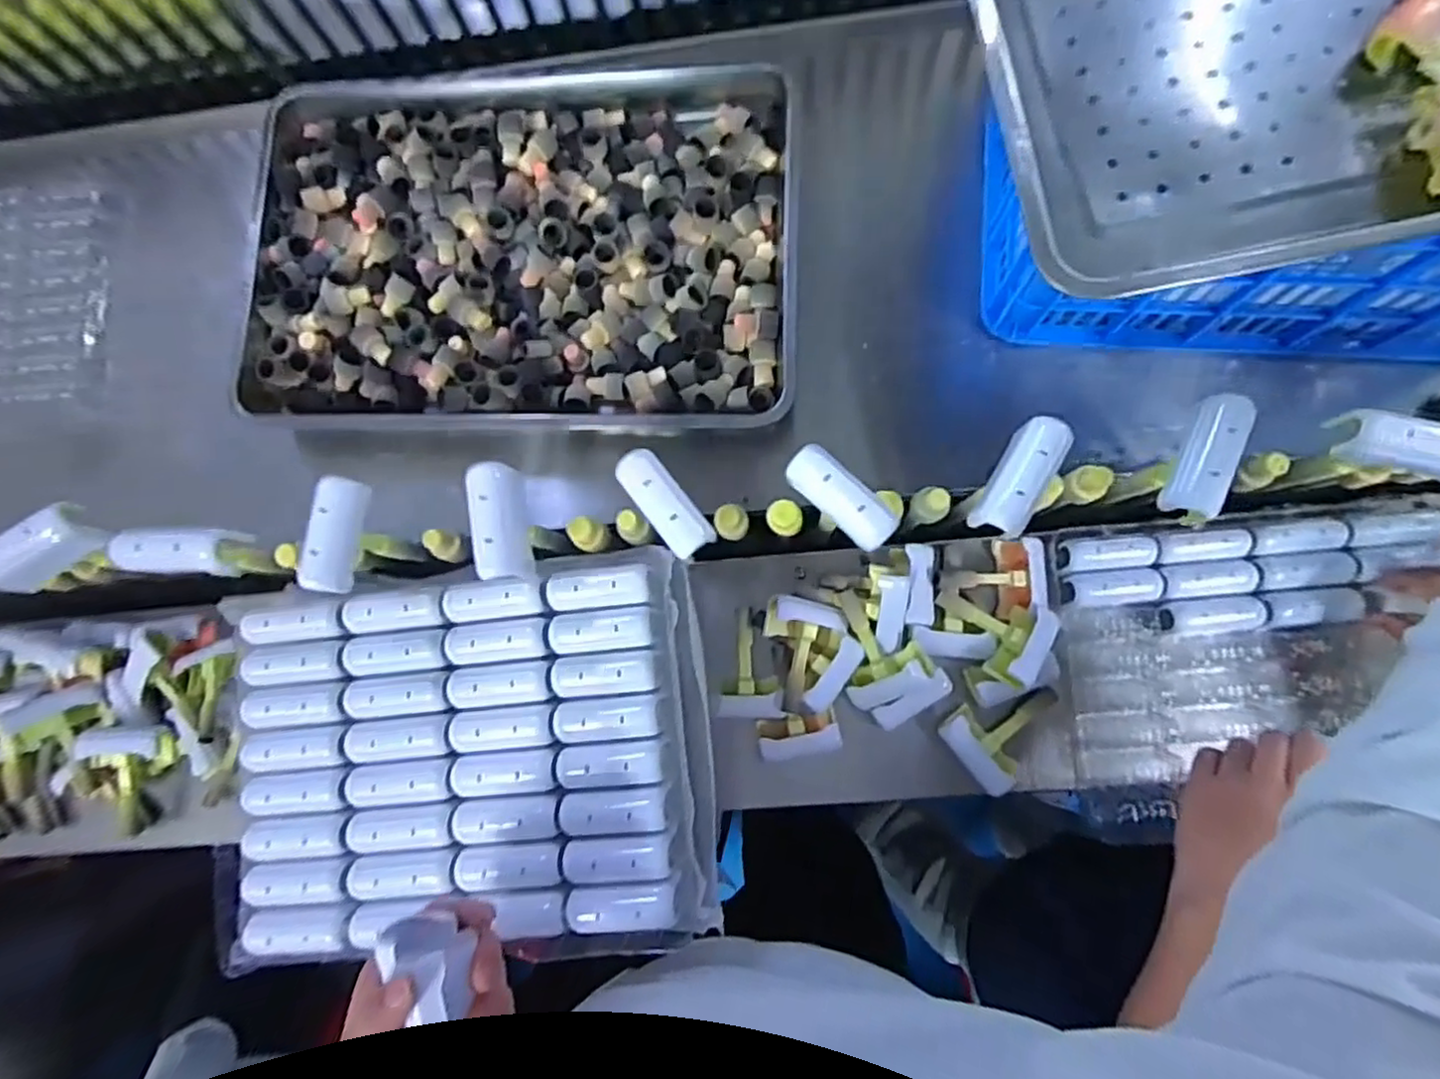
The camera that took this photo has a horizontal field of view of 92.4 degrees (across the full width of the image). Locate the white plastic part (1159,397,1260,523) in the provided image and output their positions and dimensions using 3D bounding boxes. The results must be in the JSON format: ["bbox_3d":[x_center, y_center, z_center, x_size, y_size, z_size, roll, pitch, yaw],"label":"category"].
[{"bbox_3d":[0.303,-0.053,0.428,0.030,0.021,0.075,18,87,8],"label":"white plastic part"}]

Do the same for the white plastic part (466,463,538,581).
[{"bbox_3d":[-0.148,-0.013,0.470,0.030,0.042,0.075,-10,83,5],"label":"white plastic part"}]

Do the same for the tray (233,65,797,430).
[{"bbox_3d":[-0.215,-0.328,0.745,0.589,0.061,0.428,1,84,7],"label":"tray"}]

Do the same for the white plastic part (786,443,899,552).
[{"bbox_3d":[0.077,-0.027,0.438,0.077,0.012,0.030,45,90,9],"label":"white plastic part"}]

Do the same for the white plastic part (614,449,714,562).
[{"bbox_3d":[-0.037,-0.025,0.445,0.029,0.014,0.076,-39,81,1],"label":"white plastic part"}]

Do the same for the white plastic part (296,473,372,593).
[{"bbox_3d":[-0.262,-0.003,0.471,0.028,0.029,0.077,16,86,8],"label":"white plastic part"}]

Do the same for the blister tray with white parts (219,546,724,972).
[{"bbox_3d":[-0.186,0.158,0.510,0.350,0.030,0.261,-8,83,6],"label":"blister tray with white parts"}]

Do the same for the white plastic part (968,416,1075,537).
[{"bbox_3d":[0.190,-0.041,0.434,0.033,0.014,0.078,30,88,8],"label":"white plastic part"}]

